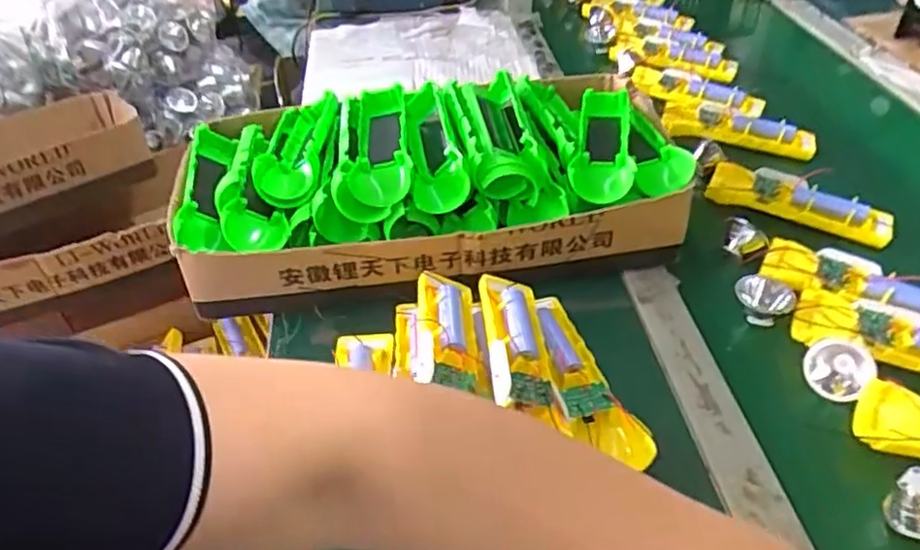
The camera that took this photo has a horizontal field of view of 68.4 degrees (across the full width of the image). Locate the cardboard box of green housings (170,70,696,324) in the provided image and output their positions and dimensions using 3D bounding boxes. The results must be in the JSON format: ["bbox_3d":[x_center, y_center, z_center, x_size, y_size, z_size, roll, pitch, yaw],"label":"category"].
[{"bbox_3d":[-0.031,-0.096,0.602,0.416,0.115,0.223,-5,40,-6],"label":"cardboard box of green housings"}]

